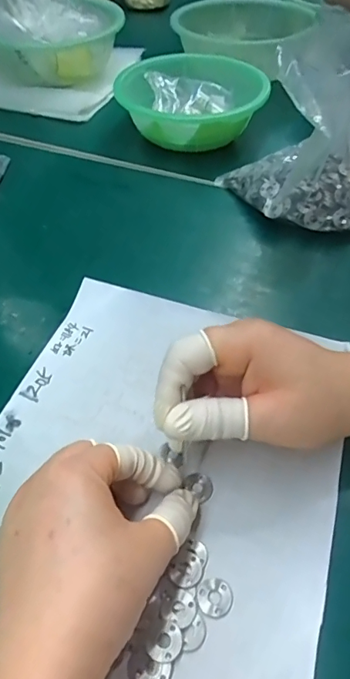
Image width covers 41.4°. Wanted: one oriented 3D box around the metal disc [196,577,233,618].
[{"bbox_3d":[0.020,0.125,0.226,0.017,0.004,0.017,0,51,0],"label":"metal disc"}]

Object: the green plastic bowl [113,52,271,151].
[{"bbox_3d":[0.020,-0.258,0.514,0.144,0.061,0.147,0,51,0],"label":"green plastic bowl"}]

